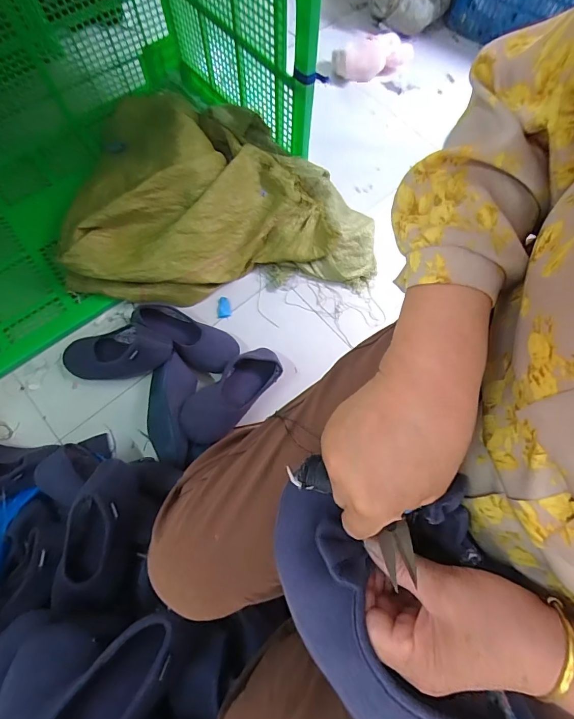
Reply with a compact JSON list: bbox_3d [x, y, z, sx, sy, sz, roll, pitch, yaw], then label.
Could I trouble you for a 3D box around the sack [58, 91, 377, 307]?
[{"bbox_3d":[-0.142,-0.392,0.894,0.673,0.181,0.486,0,70,-2],"label":"sack"}]

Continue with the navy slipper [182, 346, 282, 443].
[{"bbox_3d":[-0.103,0.059,0.750,0.093,0.058,0.255,38,53,11],"label":"navy slipper"}]

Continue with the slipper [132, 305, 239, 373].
[{"bbox_3d":[-0.214,-0.055,0.829,0.234,0.070,0.106,33,73,10],"label":"slipper"}]

